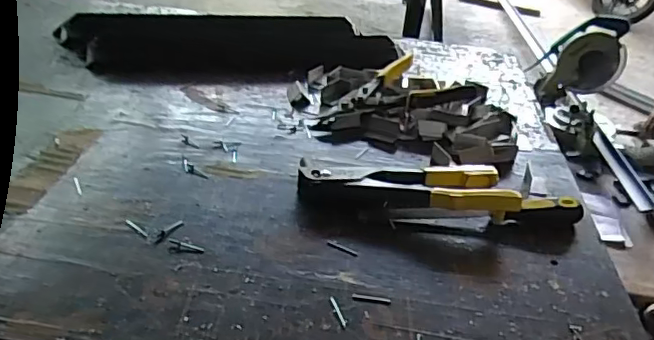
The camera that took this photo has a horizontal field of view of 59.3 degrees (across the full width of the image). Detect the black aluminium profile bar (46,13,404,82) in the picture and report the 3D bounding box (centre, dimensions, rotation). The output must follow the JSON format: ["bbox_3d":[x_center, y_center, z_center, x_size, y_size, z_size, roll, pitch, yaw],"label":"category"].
[{"bbox_3d":[-0.166,-0.227,1.005,0.557,0.050,0.204,-3,34,-15],"label":"black aluminium profile bar"}]

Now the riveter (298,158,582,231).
[{"bbox_3d":[0.128,0.019,0.670,0.320,0.039,0.101,5,33,-3],"label":"riveter"}]

